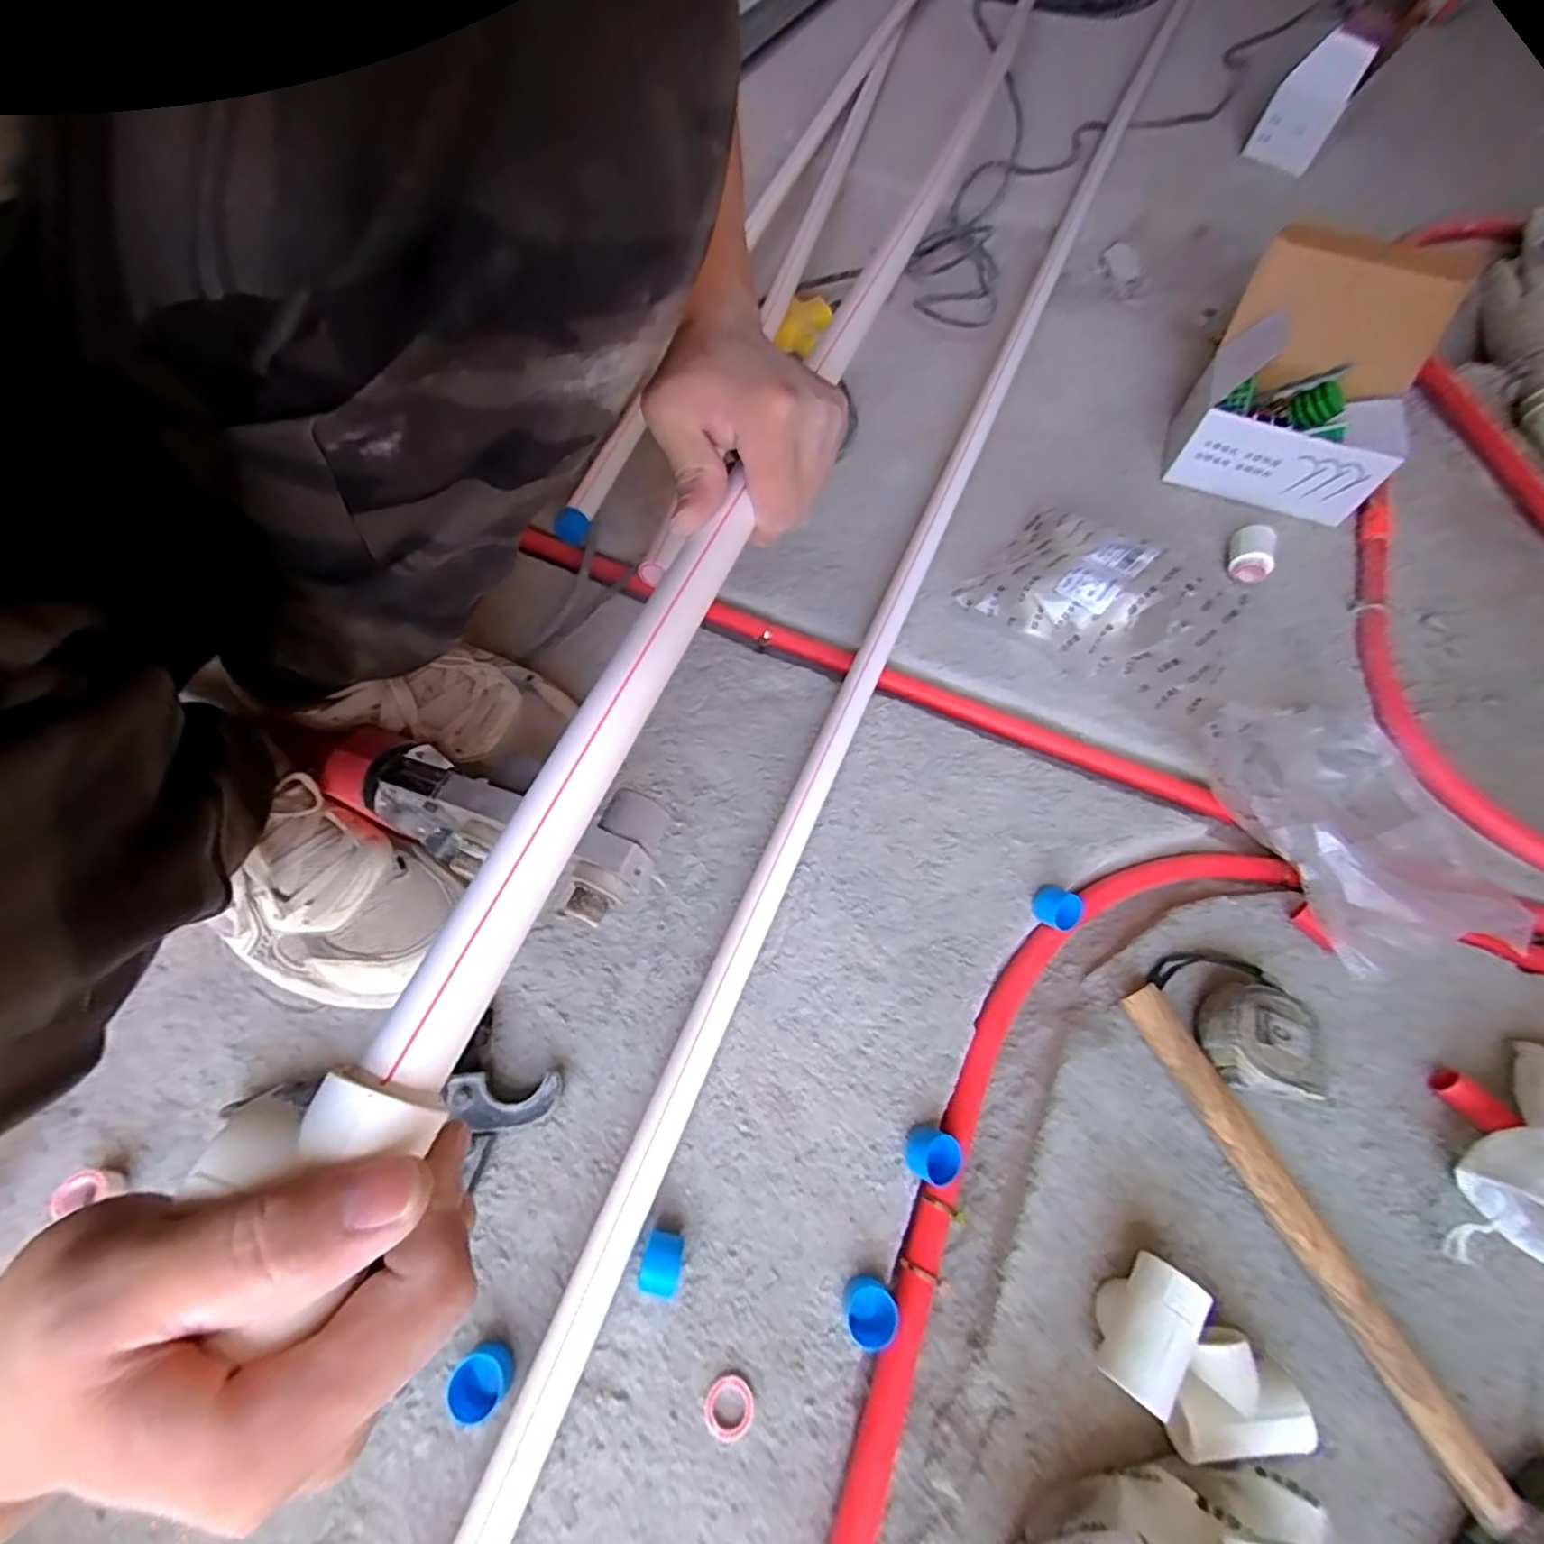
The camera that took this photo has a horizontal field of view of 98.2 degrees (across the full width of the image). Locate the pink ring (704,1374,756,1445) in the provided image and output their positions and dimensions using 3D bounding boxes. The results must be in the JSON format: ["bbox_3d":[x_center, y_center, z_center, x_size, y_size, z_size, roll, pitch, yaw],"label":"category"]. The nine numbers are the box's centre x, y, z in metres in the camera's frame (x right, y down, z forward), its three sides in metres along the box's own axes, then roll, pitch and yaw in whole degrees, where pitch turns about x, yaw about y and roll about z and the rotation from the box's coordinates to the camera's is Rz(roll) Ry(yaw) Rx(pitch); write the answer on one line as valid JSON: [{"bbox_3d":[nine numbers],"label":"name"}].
[{"bbox_3d":[-0.023,0.339,0.356,0.027,0.005,0.027,1,63,-3],"label":"pink ring"}]

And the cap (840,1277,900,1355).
[{"bbox_3d":[0.054,0.300,0.372,0.027,0.021,0.030,-11,64,-9],"label":"cap"}]

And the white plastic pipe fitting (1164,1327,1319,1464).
[{"bbox_3d":[0.237,0.325,0.352,0.063,0.038,0.047,-5,63,-6],"label":"white plastic pipe fitting"}]

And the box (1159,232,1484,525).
[{"bbox_3d":[0.526,-0.367,0.664,0.195,0.188,0.142,25,64,10],"label":"box"}]

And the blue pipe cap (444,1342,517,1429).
[{"bbox_3d":[-0.153,0.319,0.350,0.030,0.016,0.031,1,63,-3],"label":"blue pipe cap"}]

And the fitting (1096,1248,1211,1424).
[{"bbox_3d":[0.199,0.299,0.360,0.033,0.047,0.063,31,65,12],"label":"fitting"}]

